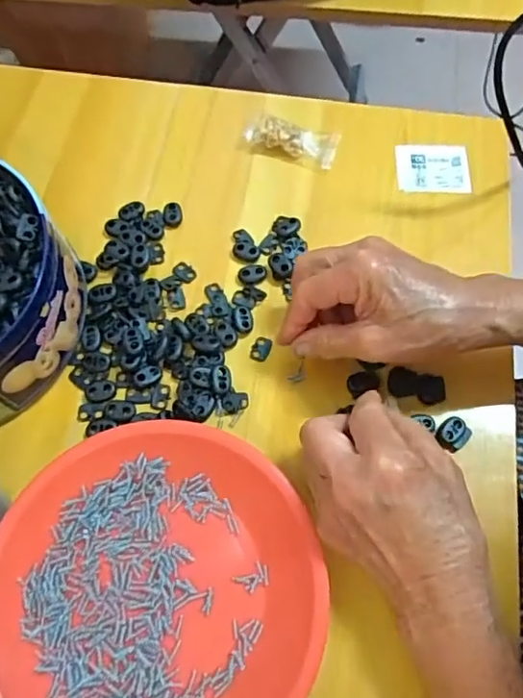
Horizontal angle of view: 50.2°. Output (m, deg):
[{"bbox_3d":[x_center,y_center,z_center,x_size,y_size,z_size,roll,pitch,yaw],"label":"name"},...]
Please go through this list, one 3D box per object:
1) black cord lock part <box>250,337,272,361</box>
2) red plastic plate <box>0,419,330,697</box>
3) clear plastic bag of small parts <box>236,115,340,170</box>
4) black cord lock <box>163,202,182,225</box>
[{"bbox_3d":[0.000,0.000,0.407,0.013,0.004,0.019,16,66,8],"label":"black cord lock part"},{"bbox_3d":[-0.064,0.141,0.326,0.196,0.026,0.184,0,65,1],"label":"red plastic plate"},{"bbox_3d":[0.023,-0.182,0.479,0.085,0.019,0.038,17,67,9],"label":"clear plastic bag of small parts"},{"bbox_3d":[-0.072,-0.108,0.455,0.014,0.012,0.018,-11,65,-4],"label":"black cord lock"}]

